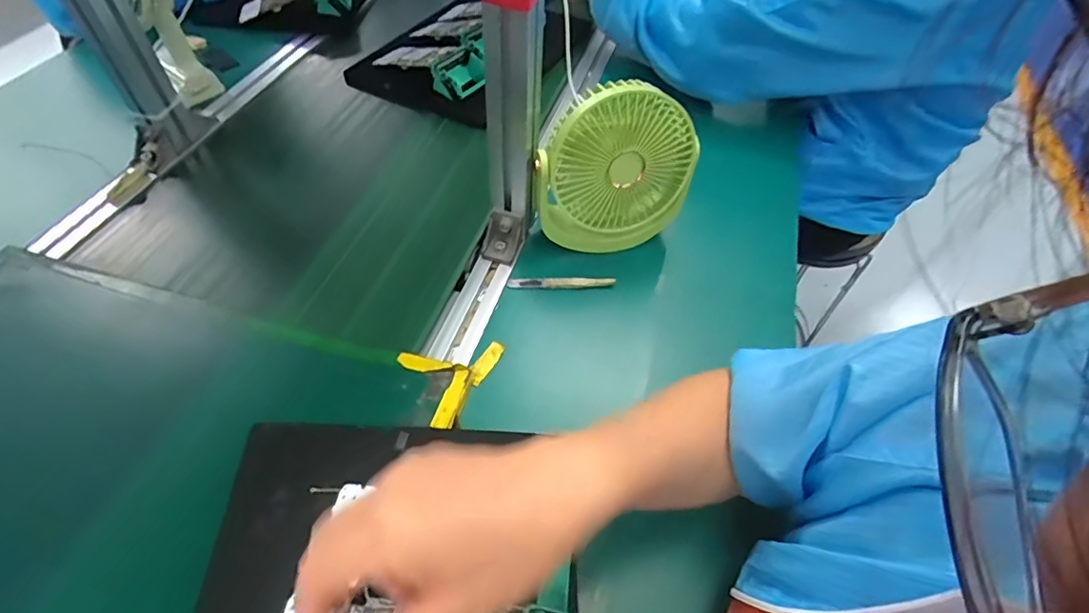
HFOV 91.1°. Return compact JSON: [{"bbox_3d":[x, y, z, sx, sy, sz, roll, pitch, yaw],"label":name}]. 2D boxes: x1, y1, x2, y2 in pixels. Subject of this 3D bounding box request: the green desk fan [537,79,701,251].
[{"bbox_3d":[0.071,-0.133,0.532,0.148,0.158,0.068,-19,56,-18],"label":"green desk fan"}]

